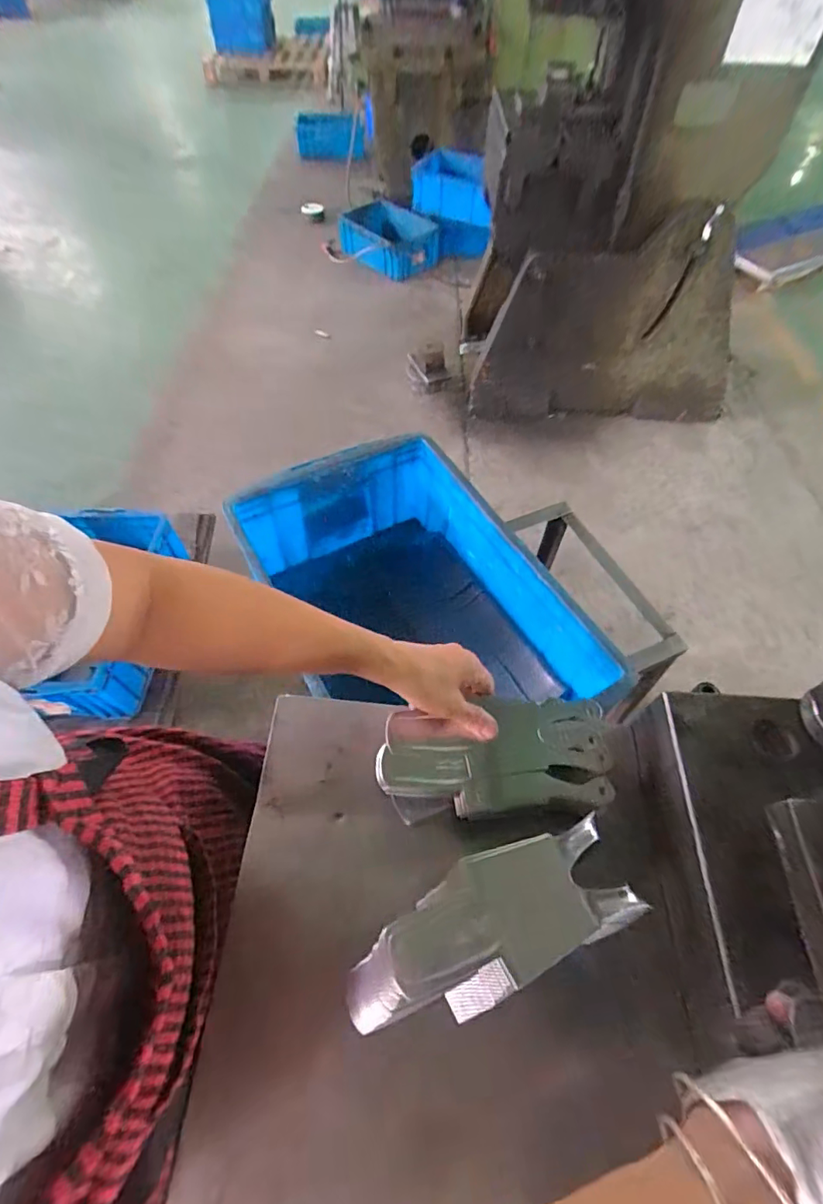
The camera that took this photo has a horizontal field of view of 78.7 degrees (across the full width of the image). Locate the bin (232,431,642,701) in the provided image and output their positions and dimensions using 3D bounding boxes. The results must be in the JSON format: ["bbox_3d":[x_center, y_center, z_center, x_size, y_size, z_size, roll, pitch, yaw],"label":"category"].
[{"bbox_3d":[-0.002,0.014,0.652,0.295,0.163,0.454,-26,61,-16],"label":"bin"}]

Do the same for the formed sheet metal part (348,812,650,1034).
[{"bbox_3d":[0.046,0.229,0.347,0.211,0.050,0.079,-29,60,1],"label":"formed sheet metal part"}]

